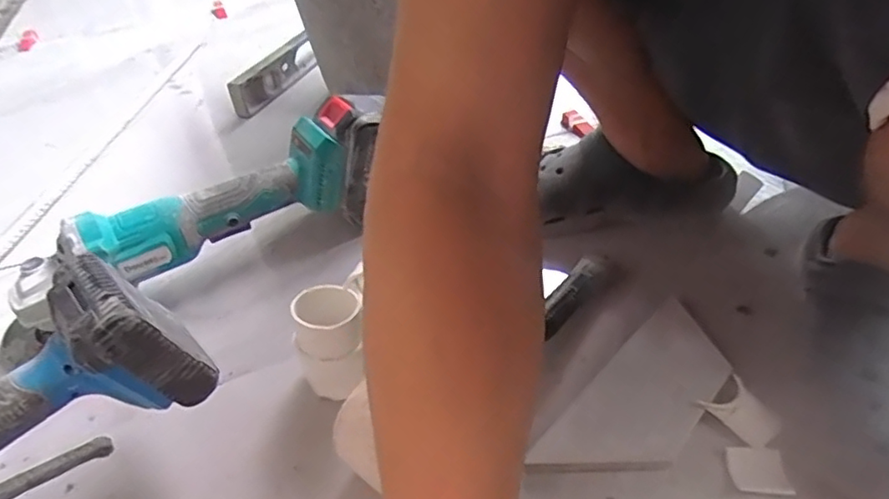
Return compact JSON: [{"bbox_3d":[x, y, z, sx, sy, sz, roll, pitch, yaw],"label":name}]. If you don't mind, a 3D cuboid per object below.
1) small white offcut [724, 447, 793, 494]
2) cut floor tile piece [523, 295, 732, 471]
[{"bbox_3d":[0.207,0.146,0.386,0.034,0.004,0.031,0,41,6],"label":"small white offcut"},{"bbox_3d":[0.147,0.109,0.429,0.074,0.012,0.192,30,52,34],"label":"cut floor tile piece"}]

